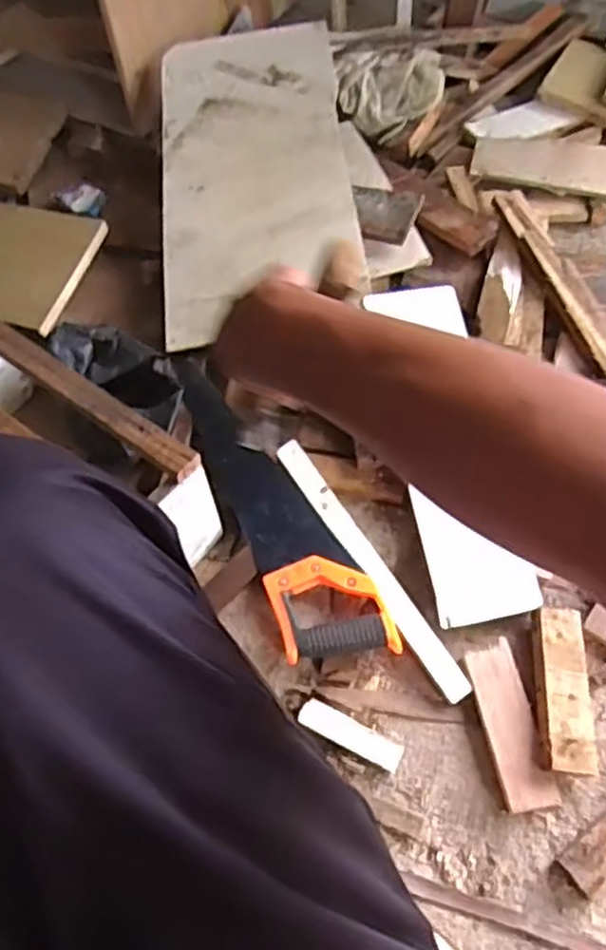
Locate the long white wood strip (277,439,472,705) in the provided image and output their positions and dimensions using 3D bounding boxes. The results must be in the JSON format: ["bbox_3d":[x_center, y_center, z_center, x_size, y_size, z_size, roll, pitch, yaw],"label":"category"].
[{"bbox_3d":[0.074,0.103,0.840,0.030,0.021,0.338,-32,76,-13],"label":"long white wood strip"}]

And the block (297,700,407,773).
[{"bbox_3d":[0.049,0.272,0.779,0.111,0.010,0.029,23,63,17],"label":"block"}]

